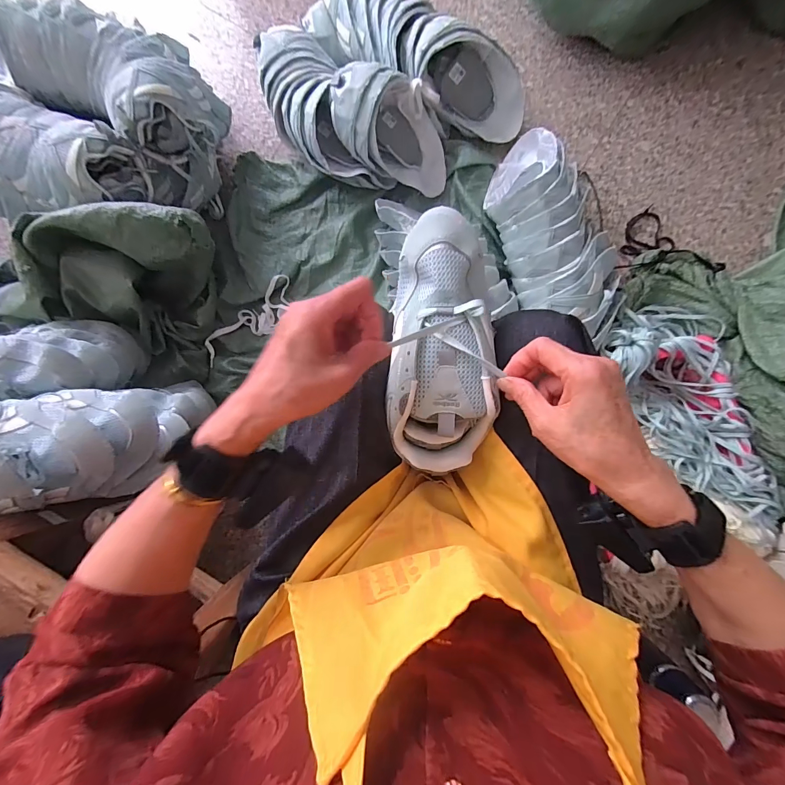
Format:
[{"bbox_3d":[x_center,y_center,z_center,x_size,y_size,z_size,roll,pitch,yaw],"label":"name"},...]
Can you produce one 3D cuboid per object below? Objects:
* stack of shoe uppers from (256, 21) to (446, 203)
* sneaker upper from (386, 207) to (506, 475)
[{"bbox_3d":[-0.094,-0.561,0.757,0.444,0.182,0.218,27,89,4],"label":"stack of shoe uppers"},{"bbox_3d":[0.047,-0.047,0.360,0.102,0.055,0.246,0,94,3],"label":"sneaker upper"}]

